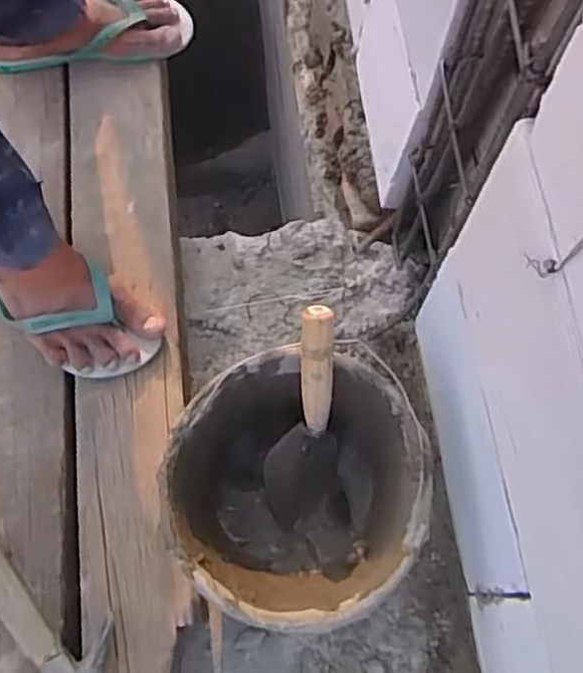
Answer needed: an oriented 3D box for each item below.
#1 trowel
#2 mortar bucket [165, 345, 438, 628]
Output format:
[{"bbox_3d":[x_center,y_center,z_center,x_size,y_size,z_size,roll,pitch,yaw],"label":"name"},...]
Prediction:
[{"bbox_3d":[0.014,0.089,0.709,0.067,0.260,0.038,7,32,3],"label":"trowel"},{"bbox_3d":[0.004,0.159,0.728,0.234,0.176,0.247,0,71,1],"label":"mortar bucket"}]

